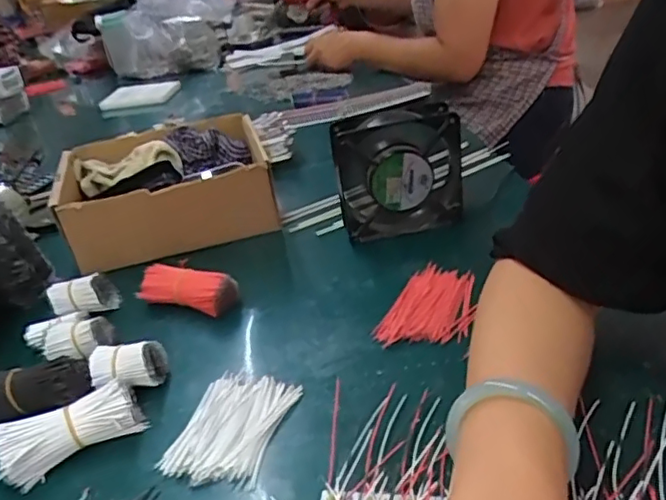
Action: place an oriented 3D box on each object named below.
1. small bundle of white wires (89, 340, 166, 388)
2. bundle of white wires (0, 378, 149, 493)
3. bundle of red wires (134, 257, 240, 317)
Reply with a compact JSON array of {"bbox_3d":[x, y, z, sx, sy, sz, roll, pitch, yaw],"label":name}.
[{"bbox_3d":[-0.155,0.092,0.456,0.052,0.036,0.032,-11,29,-6],"label":"small bundle of white wires"},{"bbox_3d":[-0.180,0.121,0.410,0.093,0.034,0.037,-23,32,-25],"label":"bundle of white wires"},{"bbox_3d":[-0.131,0.037,0.545,0.087,0.040,0.034,5,31,21],"label":"bundle of red wires"}]

